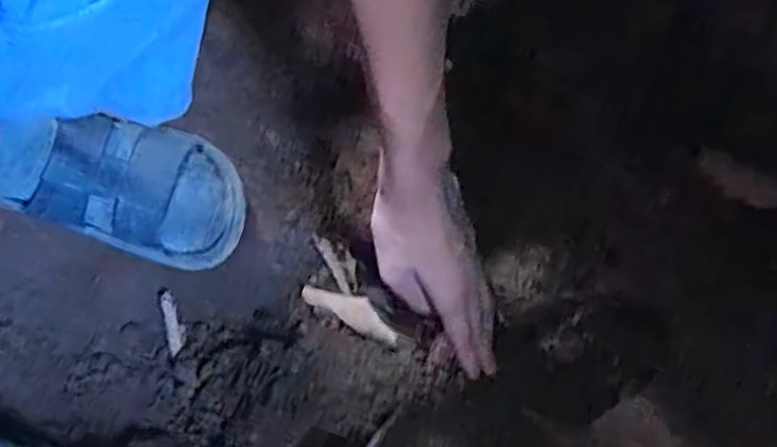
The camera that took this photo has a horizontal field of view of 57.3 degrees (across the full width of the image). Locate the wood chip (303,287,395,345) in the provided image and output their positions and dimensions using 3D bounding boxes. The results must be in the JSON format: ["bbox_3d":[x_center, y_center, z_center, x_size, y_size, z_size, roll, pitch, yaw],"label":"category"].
[{"bbox_3d":[-0.030,0.070,0.578,0.086,0.013,0.025,30,75,8],"label":"wood chip"}]

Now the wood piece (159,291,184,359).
[{"bbox_3d":[-0.182,0.083,0.600,0.015,0.005,0.056,-14,74,-5],"label":"wood piece"}]

